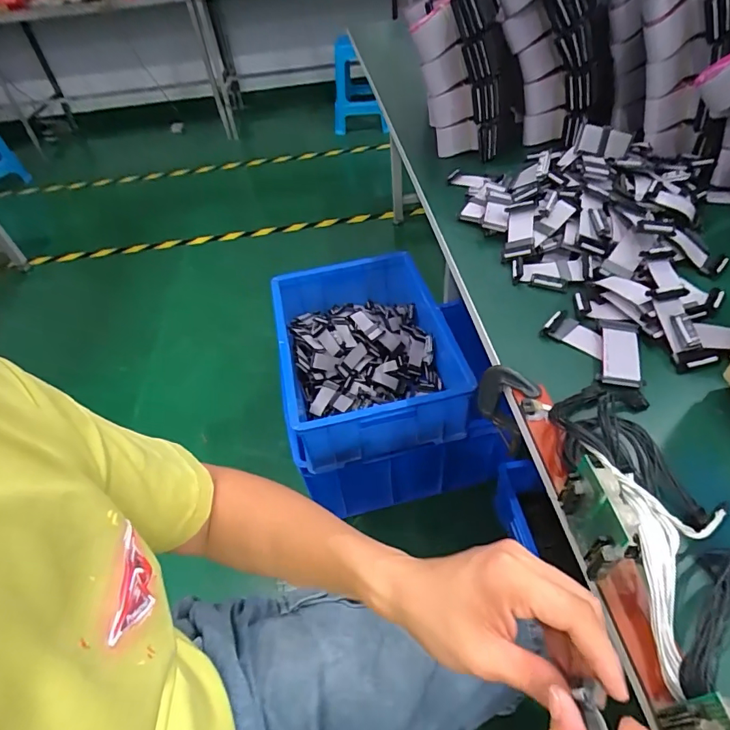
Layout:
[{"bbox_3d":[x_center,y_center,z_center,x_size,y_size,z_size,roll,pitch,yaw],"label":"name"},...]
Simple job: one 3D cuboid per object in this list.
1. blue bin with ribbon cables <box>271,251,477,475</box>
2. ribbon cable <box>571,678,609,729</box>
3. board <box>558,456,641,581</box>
[{"bbox_3d":[0.003,-0.033,1.027,0.362,0.183,0.466,-11,47,-4],"label":"blue bin with ribbon cables"},{"bbox_3d":[0.123,0.191,0.245,0.012,0.013,0.037,-6,64,2],"label":"ribbon cable"},{"bbox_3d":[0.167,0.114,0.326,0.029,0.076,0.064,-6,47,2],"label":"board"}]

